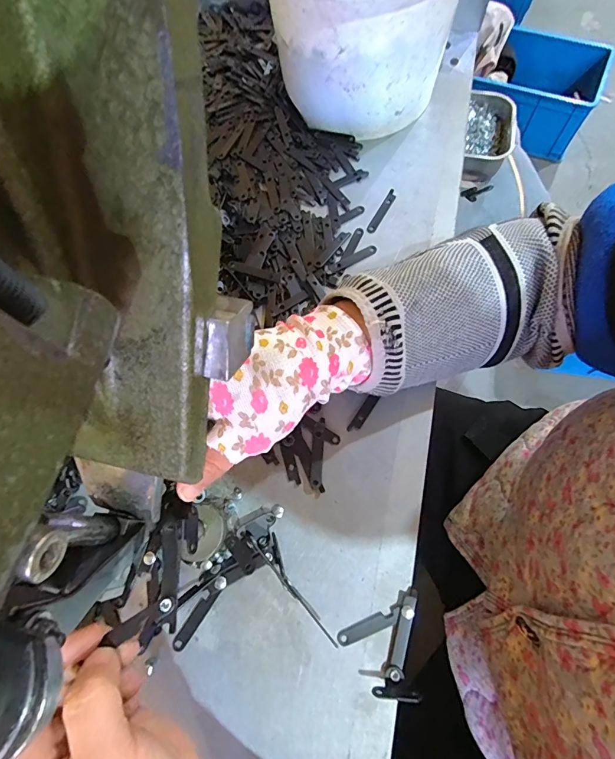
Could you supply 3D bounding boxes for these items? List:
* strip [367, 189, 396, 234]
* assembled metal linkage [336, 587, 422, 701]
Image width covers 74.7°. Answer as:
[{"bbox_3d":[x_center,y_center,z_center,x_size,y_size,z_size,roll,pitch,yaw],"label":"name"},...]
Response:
[{"bbox_3d":[0.073,-0.163,0.390,0.009,0.004,0.054,28,72,9],"label":"strip"},{"bbox_3d":[0.057,0.171,0.257,0.057,0.019,0.046,-29,73,-10],"label":"assembled metal linkage"}]

